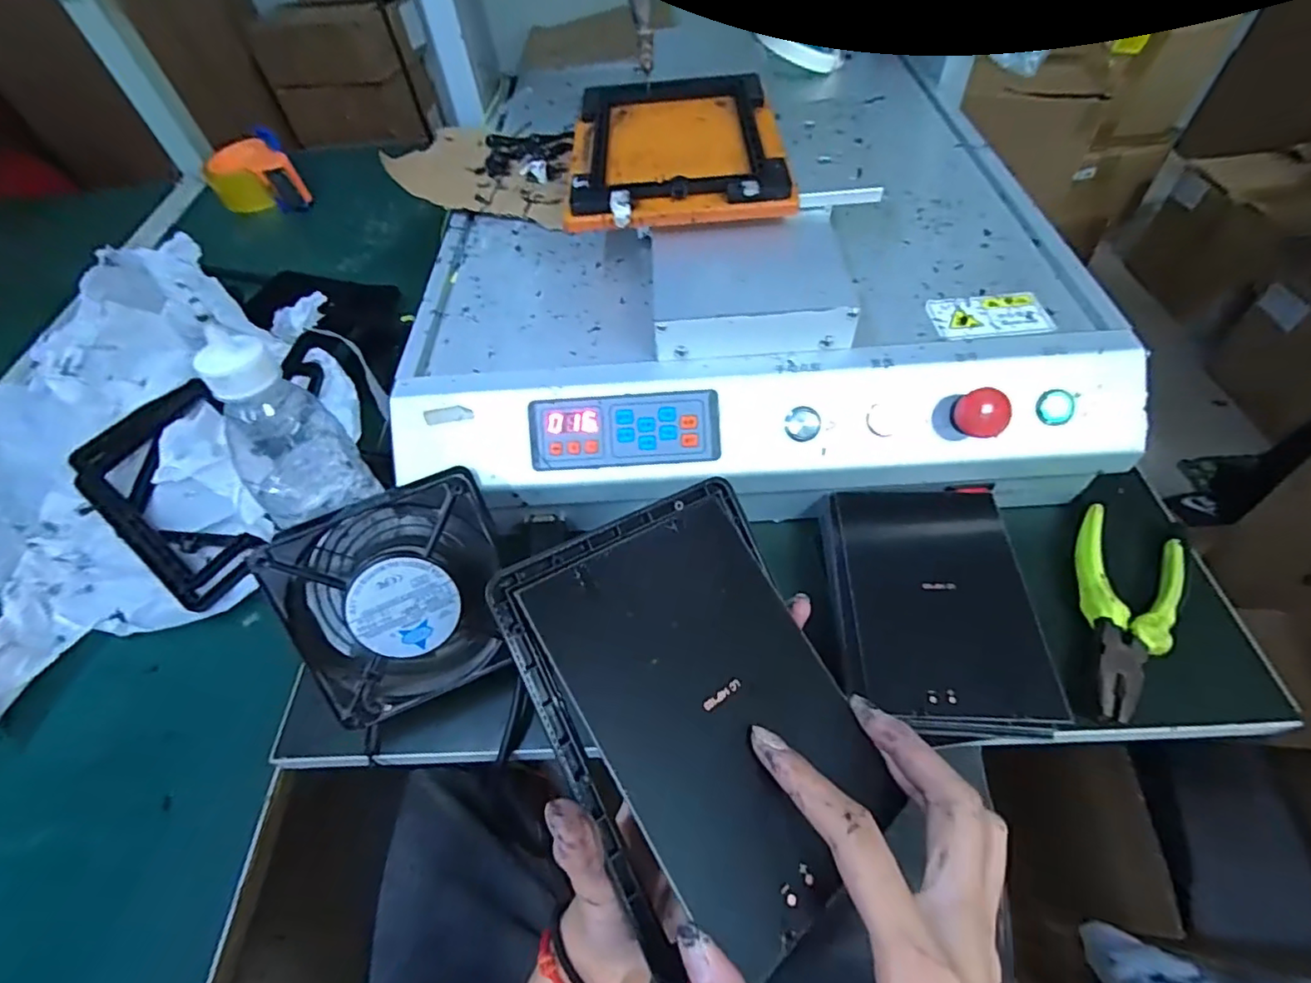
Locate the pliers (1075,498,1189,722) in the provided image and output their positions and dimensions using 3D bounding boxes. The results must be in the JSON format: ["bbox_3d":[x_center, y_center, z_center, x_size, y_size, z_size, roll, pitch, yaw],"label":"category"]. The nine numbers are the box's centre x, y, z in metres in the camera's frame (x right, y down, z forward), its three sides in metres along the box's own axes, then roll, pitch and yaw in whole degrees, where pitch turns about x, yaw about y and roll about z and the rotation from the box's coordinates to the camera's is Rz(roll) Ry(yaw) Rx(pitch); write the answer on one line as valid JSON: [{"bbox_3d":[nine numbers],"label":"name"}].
[{"bbox_3d":[0.283,0.075,0.356,0.054,0.022,0.135,23,59,20],"label":"pliers"}]

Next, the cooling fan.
[{"bbox_3d":[-0.148,0.060,0.349,0.120,0.122,0.046,-21,17,-9],"label":"cooling fan"}]

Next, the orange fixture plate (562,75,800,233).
[{"bbox_3d":[0.015,-0.254,0.424,0.148,0.018,0.184,-3,54,2],"label":"orange fixture plate"}]

